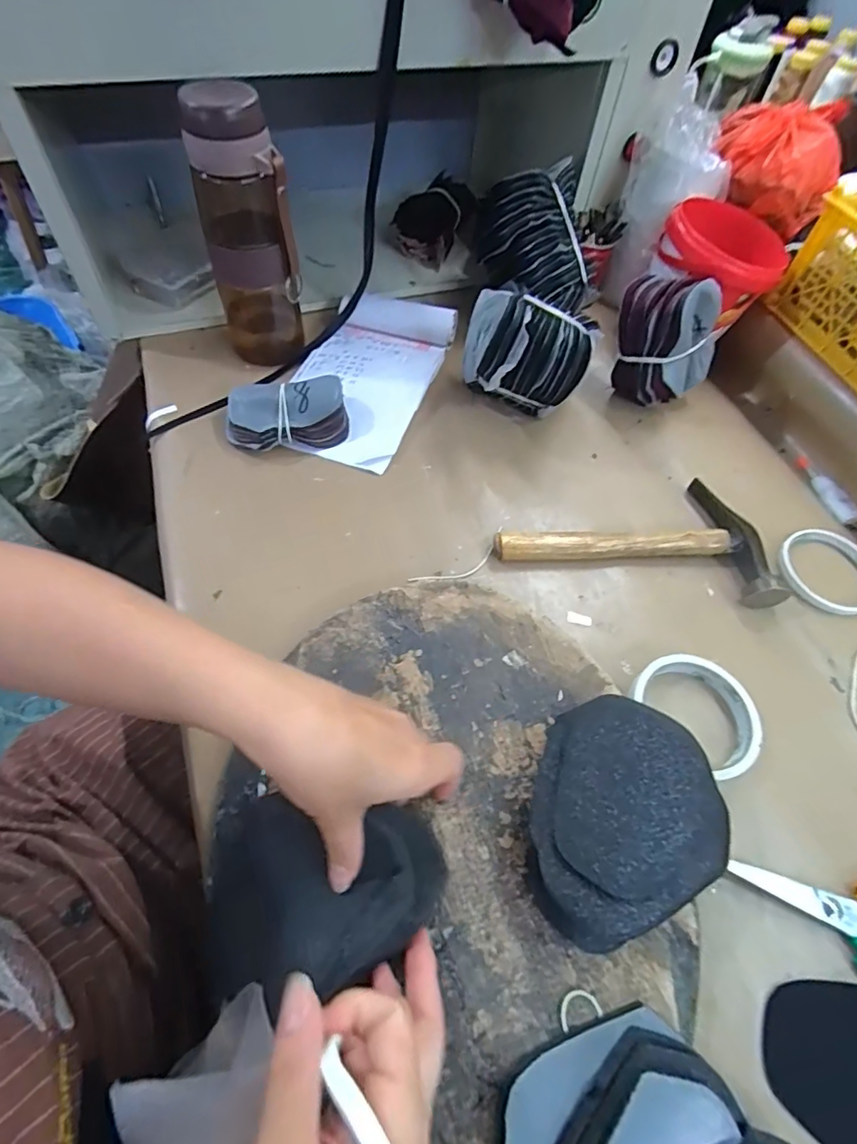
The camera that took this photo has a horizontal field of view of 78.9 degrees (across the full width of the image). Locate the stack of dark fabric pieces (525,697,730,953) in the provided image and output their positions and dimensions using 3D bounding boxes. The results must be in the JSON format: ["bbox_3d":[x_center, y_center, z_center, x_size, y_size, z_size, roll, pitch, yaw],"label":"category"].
[{"bbox_3d":[0.113,0.145,0.320,0.124,0.043,0.115,-25,63,-19],"label":"stack of dark fabric pieces"}]

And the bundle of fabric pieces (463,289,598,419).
[{"bbox_3d":[0.091,-0.204,0.512,0.107,0.122,0.096,5,57,-2],"label":"bundle of fabric pieces"}]

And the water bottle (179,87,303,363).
[{"bbox_3d":[-0.174,-0.318,0.496,0.078,0.218,0.090,-19,61,-16],"label":"water bottle"}]

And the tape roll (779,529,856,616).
[{"bbox_3d":[0.358,-0.001,0.465,0.083,0.007,0.086,-1,60,2],"label":"tape roll"}]

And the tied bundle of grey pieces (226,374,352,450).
[{"bbox_3d":[-0.138,-0.155,0.509,0.111,0.034,0.070,-7,59,-9],"label":"tied bundle of grey pieces"}]

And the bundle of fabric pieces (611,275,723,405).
[{"bbox_3d":[0.247,-0.239,0.544,0.081,0.122,0.076,27,46,35],"label":"bundle of fabric pieces"}]

